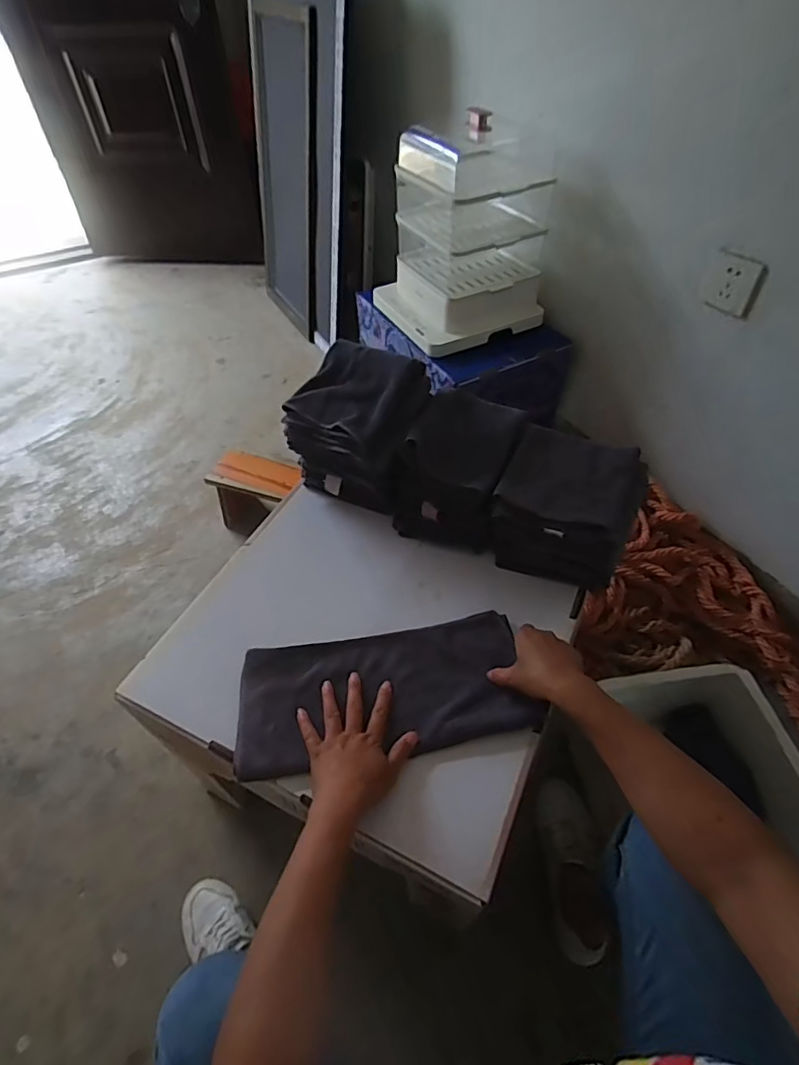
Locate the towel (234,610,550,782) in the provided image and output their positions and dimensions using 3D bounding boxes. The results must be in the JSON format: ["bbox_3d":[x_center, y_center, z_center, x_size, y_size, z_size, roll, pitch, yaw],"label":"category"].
[{"bbox_3d":[-0.018,0.195,0.654,0.351,0.021,0.158,-7,48,-7],"label":"towel"}]

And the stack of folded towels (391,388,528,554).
[{"bbox_3d":[0.092,-0.099,0.814,0.148,0.160,0.181,18,51,17],"label":"stack of folded towels"}]

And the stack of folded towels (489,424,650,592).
[{"bbox_3d":[0.239,-0.038,0.756,0.180,0.145,0.161,21,52,19],"label":"stack of folded towels"}]

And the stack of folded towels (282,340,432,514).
[{"bbox_3d":[-0.066,-0.156,0.815,0.184,0.205,0.149,18,51,17],"label":"stack of folded towels"}]

